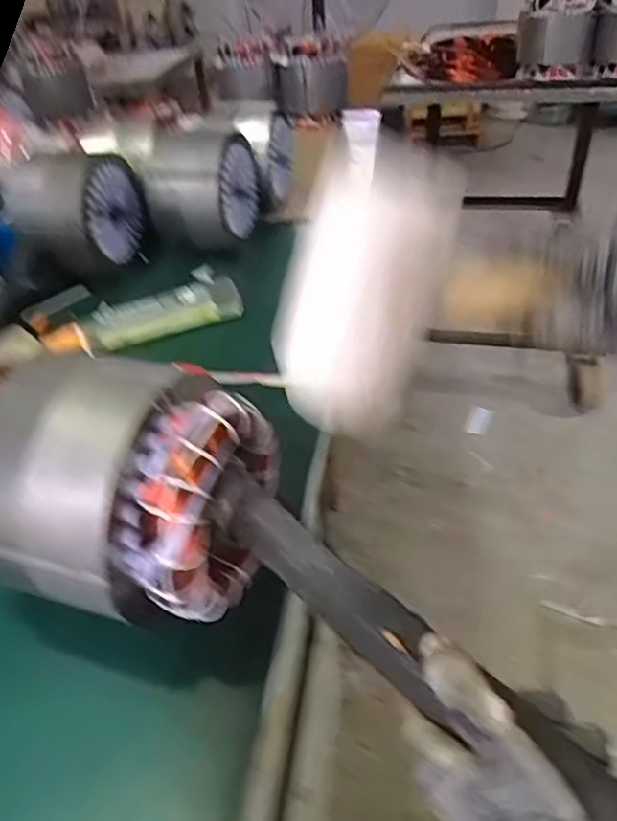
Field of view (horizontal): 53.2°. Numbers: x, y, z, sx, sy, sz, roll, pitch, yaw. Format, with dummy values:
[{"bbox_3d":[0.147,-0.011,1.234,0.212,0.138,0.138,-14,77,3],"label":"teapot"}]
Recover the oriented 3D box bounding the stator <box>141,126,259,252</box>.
[{"bbox_3d":[-0.141,-0.301,0.849,0.114,0.146,0.133,6,38,14],"label":"stator"}]

